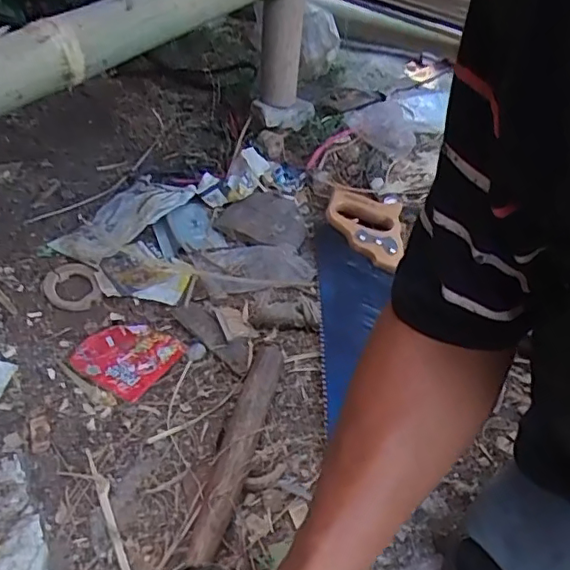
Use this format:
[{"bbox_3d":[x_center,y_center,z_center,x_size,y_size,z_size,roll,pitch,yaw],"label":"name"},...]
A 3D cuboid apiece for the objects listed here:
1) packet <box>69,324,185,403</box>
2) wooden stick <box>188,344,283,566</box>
[{"bbox_3d":[-0.183,0.075,0.666,0.098,0.019,0.099,26,46,22],"label":"packet"},{"bbox_3d":[-0.044,0.152,0.572,0.034,0.033,0.262,12,43,8],"label":"wooden stick"}]

